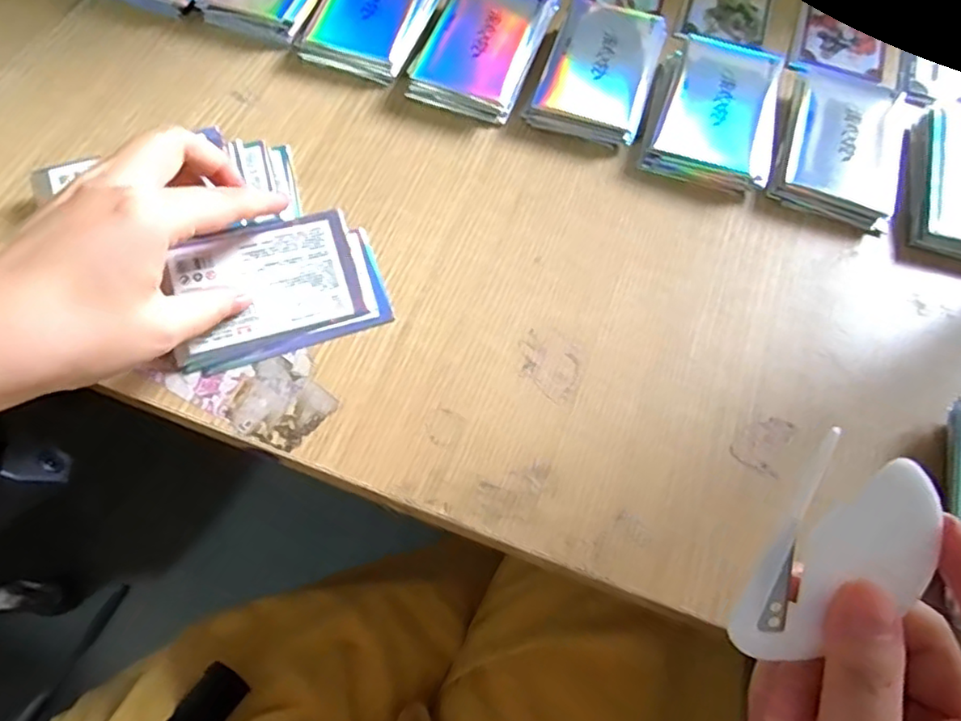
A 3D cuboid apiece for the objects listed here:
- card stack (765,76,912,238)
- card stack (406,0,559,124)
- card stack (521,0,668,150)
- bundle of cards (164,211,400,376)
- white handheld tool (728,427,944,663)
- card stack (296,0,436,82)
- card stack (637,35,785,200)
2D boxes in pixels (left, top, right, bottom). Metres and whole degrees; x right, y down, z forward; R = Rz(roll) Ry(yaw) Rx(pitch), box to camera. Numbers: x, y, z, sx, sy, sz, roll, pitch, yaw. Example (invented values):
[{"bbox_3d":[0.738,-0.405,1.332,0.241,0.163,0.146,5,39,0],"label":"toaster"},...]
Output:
[{"bbox_3d":[0.213,-0.127,0.360,0.067,0.017,0.098,21,67,9],"label":"card stack"},{"bbox_3d":[0.002,-0.195,0.382,0.065,0.022,0.097,21,67,8],"label":"card stack"},{"bbox_3d":[0.073,-0.178,0.377,0.065,0.023,0.094,18,66,7],"label":"card stack"},{"bbox_3d":[-0.100,-0.037,0.307,0.099,0.021,0.065,-19,67,-9],"label":"bundle of cards"},{"bbox_3d":[0.105,0.060,0.181,0.038,0.005,0.070,27,98,11],"label":"white handheld tool"},{"bbox_3d":[-0.068,-0.220,0.392,0.069,0.020,0.101,19,66,8],"label":"card stack"},{"bbox_3d":[0.140,-0.149,0.368,0.072,0.019,0.101,17,66,7],"label":"card stack"}]

